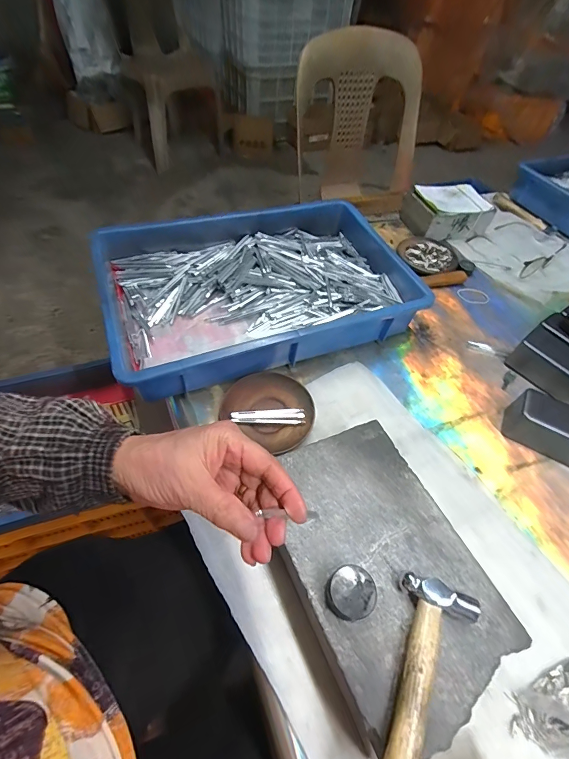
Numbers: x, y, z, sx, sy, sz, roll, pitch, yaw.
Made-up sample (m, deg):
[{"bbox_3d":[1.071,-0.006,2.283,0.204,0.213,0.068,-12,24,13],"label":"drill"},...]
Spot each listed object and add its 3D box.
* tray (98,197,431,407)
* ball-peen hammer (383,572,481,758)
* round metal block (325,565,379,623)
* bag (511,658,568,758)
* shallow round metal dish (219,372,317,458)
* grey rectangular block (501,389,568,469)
[{"bbox_3d":[-0.034,-0.138,0.550,0.424,0.075,0.276,-16,59,-15],"label":"tray"},{"bbox_3d":[0.104,0.229,0.269,0.056,0.020,0.146,18,54,7],"label":"ball-peen hammer"},{"bbox_3d":[0.053,0.174,0.301,0.039,0.022,0.036,3,54,-4],"label":"round metal block"},{"bbox_3d":[0.234,0.284,0.316,0.078,0.017,0.057,-4,56,-8],"label":"bag"},{"bbox_3d":[-0.012,0.034,0.468,0.108,0.018,0.103,2,56,-4],"label":"shallow round metal dish"},{"bbox_3d":[0.349,0.068,0.460,0.127,0.052,0.050,28,58,13],"label":"grey rectangular block"}]

